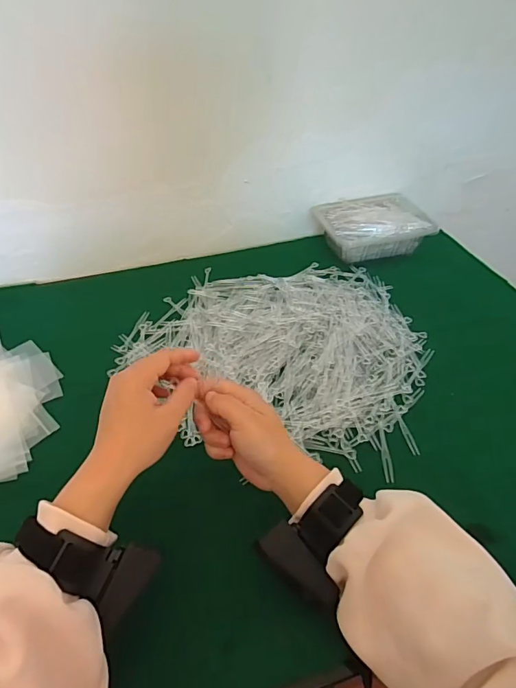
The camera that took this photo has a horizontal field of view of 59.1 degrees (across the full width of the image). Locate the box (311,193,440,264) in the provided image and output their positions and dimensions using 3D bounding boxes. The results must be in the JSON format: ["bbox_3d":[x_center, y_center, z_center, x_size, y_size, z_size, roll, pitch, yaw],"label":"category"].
[{"bbox_3d":[0.199,-0.199,0.778,0.185,0.063,0.131,-10,45,-10],"label":"box"}]

